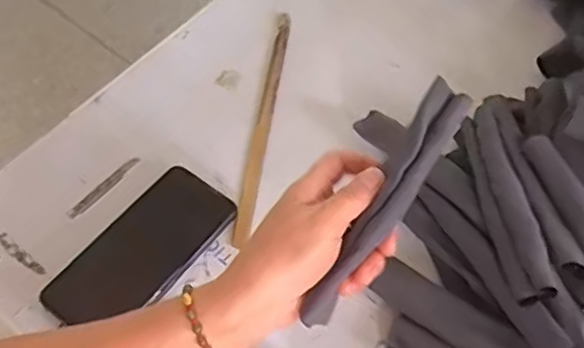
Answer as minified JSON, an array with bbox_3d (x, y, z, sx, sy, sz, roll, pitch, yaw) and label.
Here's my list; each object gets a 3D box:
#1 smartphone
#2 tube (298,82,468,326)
[{"bbox_3d":[-0.124,0.065,0.534,0.076,0.011,0.161,34,67,20],"label":"smartphone"},{"bbox_3d":[0.063,0.018,0.418,0.028,0.017,0.183,30,77,18],"label":"tube"}]

